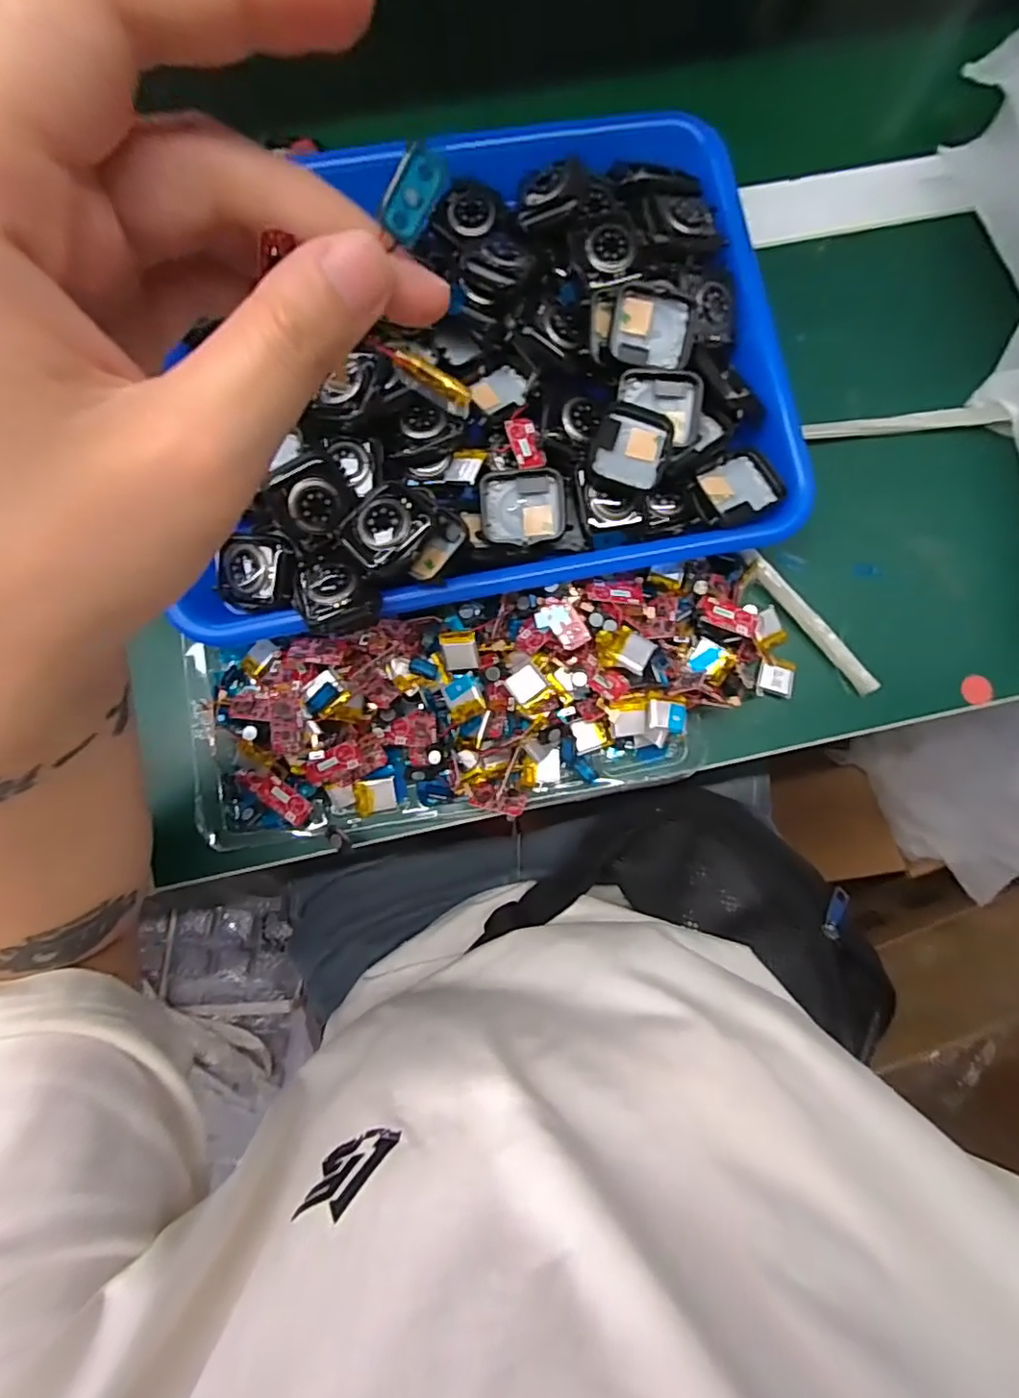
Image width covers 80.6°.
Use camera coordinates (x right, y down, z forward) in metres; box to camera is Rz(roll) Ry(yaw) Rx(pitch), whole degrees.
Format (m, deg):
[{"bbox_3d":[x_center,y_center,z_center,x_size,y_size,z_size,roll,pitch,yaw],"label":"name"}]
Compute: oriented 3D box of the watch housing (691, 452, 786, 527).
[{"bbox_3d":[0.115,-0.107,0.302,0.044,0.008,0.031,-25,84,-4],"label":"watch housing"}]

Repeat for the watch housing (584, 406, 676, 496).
[{"bbox_3d":[0.059,-0.121,0.296,0.037,0.009,0.042,14,83,0],"label":"watch housing"}]

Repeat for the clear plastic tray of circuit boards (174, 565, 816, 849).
[{"bbox_3d":[-0.004,0.002,0.306,0.316,0.041,0.109,-10,83,-3],"label":"clear plastic tray of circuit boards"}]

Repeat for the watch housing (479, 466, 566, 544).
[{"bbox_3d":[0.007,-0.095,0.303,0.041,0.016,0.035,0,83,-2],"label":"watch housing"}]

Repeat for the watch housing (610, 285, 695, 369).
[{"bbox_3d":[0.071,-0.183,0.298,0.040,0.010,0.034,4,106,-3],"label":"watch housing"}]

